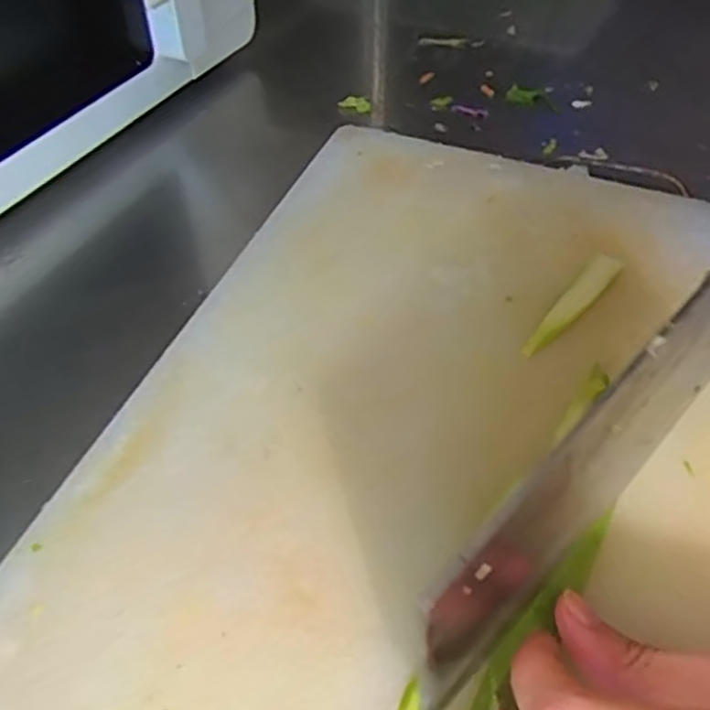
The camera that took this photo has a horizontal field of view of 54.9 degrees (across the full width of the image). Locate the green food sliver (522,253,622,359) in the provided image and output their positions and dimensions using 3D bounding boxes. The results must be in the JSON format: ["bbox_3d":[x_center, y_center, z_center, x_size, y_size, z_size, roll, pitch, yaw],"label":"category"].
[{"bbox_3d":[0.106,-0.025,0.331,0.015,0.004,0.080,32,56,23],"label":"green food sliver"}]

